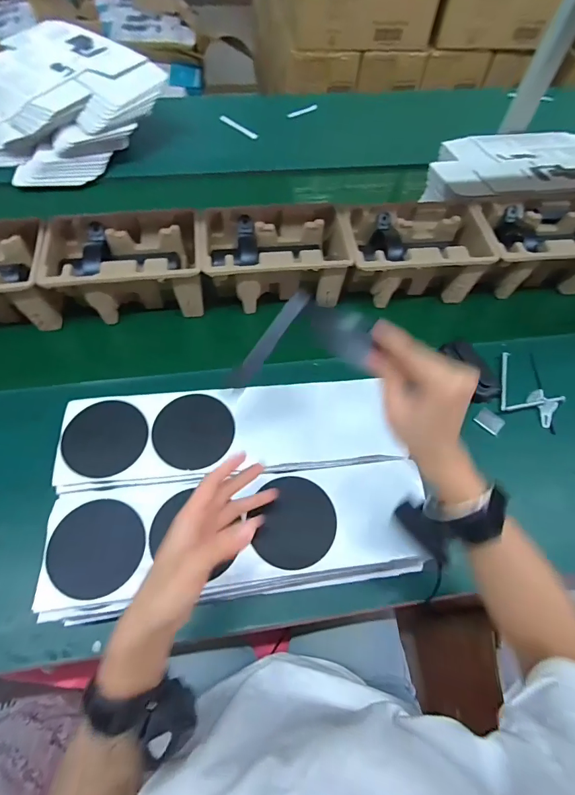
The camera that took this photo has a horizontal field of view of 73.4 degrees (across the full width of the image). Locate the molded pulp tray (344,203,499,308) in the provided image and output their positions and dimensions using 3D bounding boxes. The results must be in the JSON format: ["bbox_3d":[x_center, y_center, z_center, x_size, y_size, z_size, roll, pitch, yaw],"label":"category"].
[{"bbox_3d":[0.206,-0.241,0.658,0.229,0.099,0.147,-4,60,-7],"label":"molded pulp tray"}]

